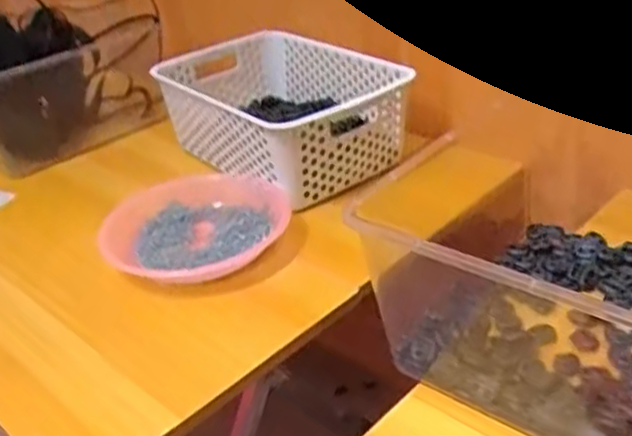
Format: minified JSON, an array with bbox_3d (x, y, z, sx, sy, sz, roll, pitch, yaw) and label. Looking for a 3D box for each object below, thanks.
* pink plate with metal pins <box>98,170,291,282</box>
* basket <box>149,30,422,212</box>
[{"bbox_3d":[-0.124,0.005,0.744,0.191,0.033,0.165,-8,31,0],"label":"pink plate with metal pins"},{"bbox_3d":[-0.041,-0.136,0.868,0.210,0.095,0.295,-30,37,-32],"label":"basket"}]

